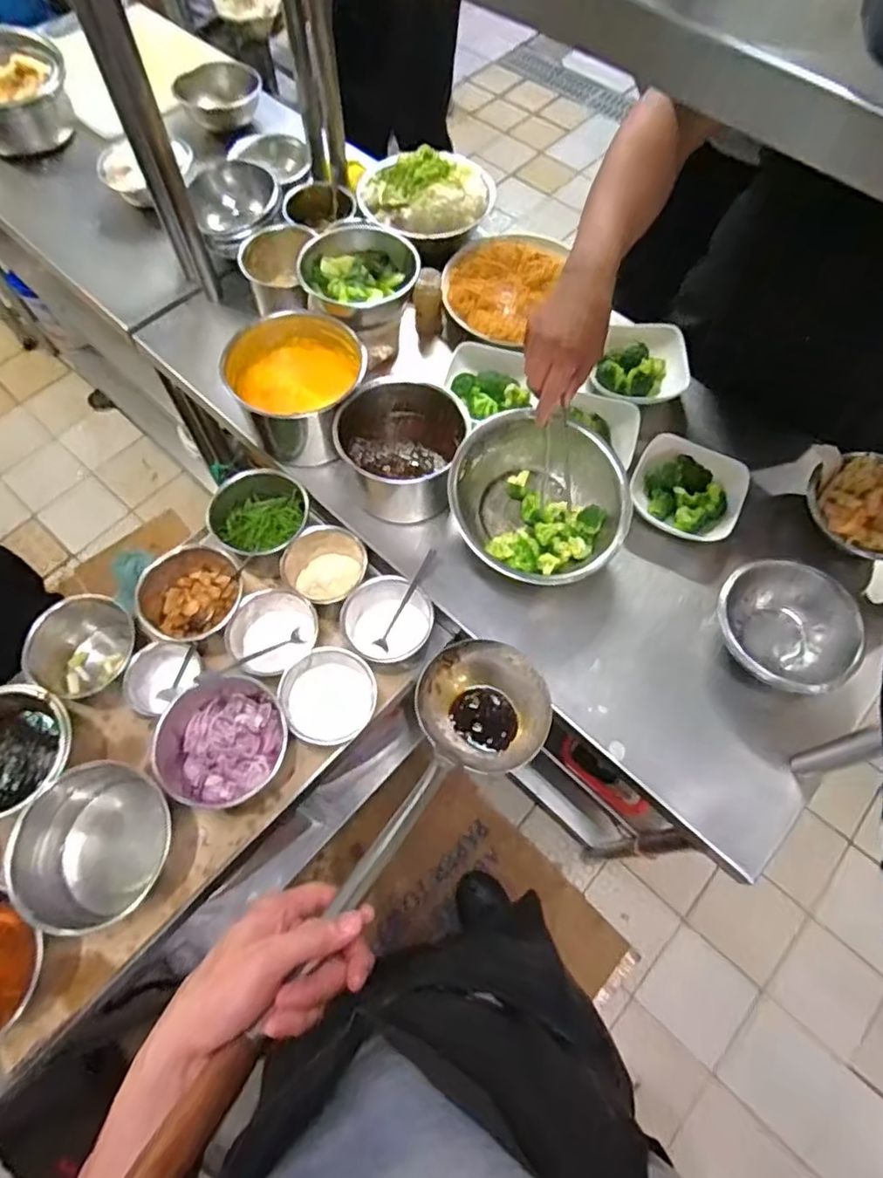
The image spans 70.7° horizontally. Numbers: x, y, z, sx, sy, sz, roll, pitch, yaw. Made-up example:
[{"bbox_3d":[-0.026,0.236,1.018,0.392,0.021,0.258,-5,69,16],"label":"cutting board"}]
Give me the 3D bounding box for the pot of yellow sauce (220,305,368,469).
[{"bbox_3d":[-0.204,-0.294,0.913,0.184,0.123,0.190,0,66,0],"label":"pot of yellow sauce"}]

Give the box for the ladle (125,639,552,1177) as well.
[{"bbox_3d":[-0.042,0.218,0.520,0.136,0.091,0.491,29,38,12],"label":"ladle"}]

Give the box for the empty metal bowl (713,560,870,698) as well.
[{"bbox_3d":[0.429,0.048,0.782,0.170,0.068,0.169,0,66,0],"label":"empty metal bowl"}]

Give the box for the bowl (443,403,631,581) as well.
[{"bbox_3d":[0.126,-0.112,0.809,0.222,0.091,0.198,10,66,4],"label":"bowl"}]

